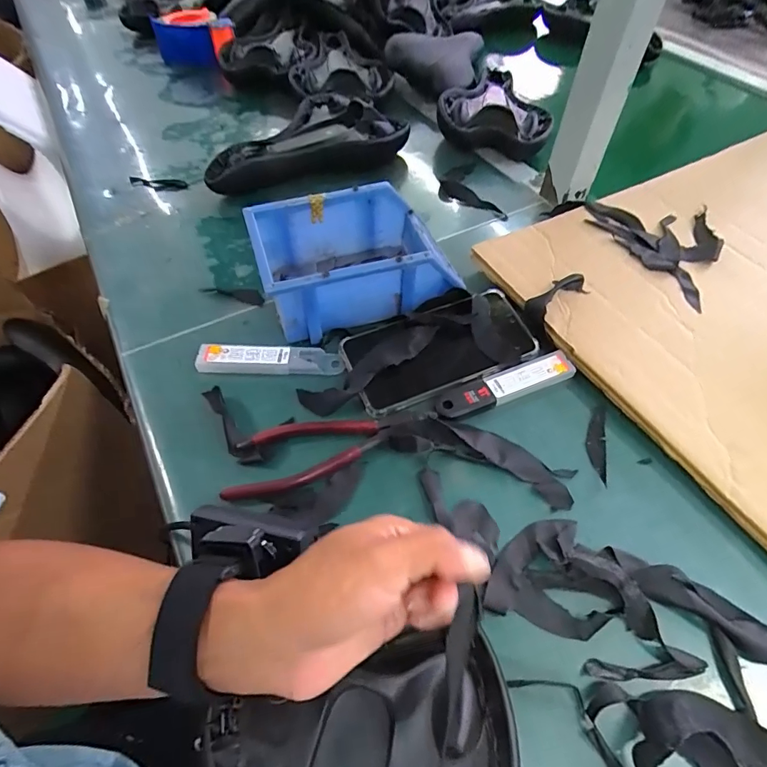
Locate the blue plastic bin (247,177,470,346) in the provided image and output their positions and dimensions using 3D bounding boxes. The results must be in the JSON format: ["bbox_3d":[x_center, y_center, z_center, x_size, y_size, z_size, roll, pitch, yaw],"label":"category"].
[{"bbox_3d":[-0.029,-0.118,0.444,0.172,0.078,0.123,-18,57,-12],"label":"blue plastic bin"}]

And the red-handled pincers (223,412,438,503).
[{"bbox_3d":[-0.041,0.047,0.360,0.167,0.009,0.049,-15,57,-10],"label":"red-handled pincers"}]

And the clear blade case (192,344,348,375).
[{"bbox_3d":[-0.100,-0.022,0.411,0.125,0.013,0.027,0,55,0],"label":"clear blade case"}]

